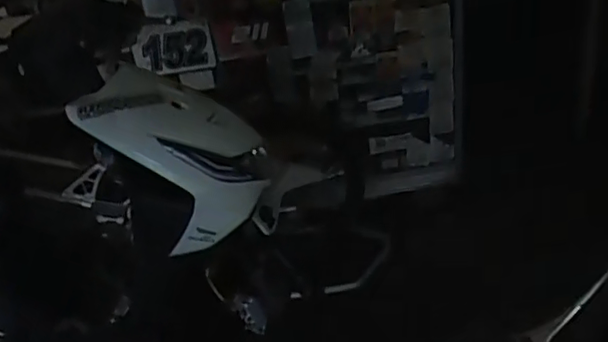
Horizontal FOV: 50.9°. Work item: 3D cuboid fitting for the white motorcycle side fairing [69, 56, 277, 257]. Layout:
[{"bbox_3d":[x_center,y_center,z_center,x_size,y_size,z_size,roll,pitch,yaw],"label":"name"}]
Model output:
[{"bbox_3d":[-0.236,-0.032,1.221,0.328,0.289,0.193,-16,31,-13],"label":"white motorcycle side fairing"}]

